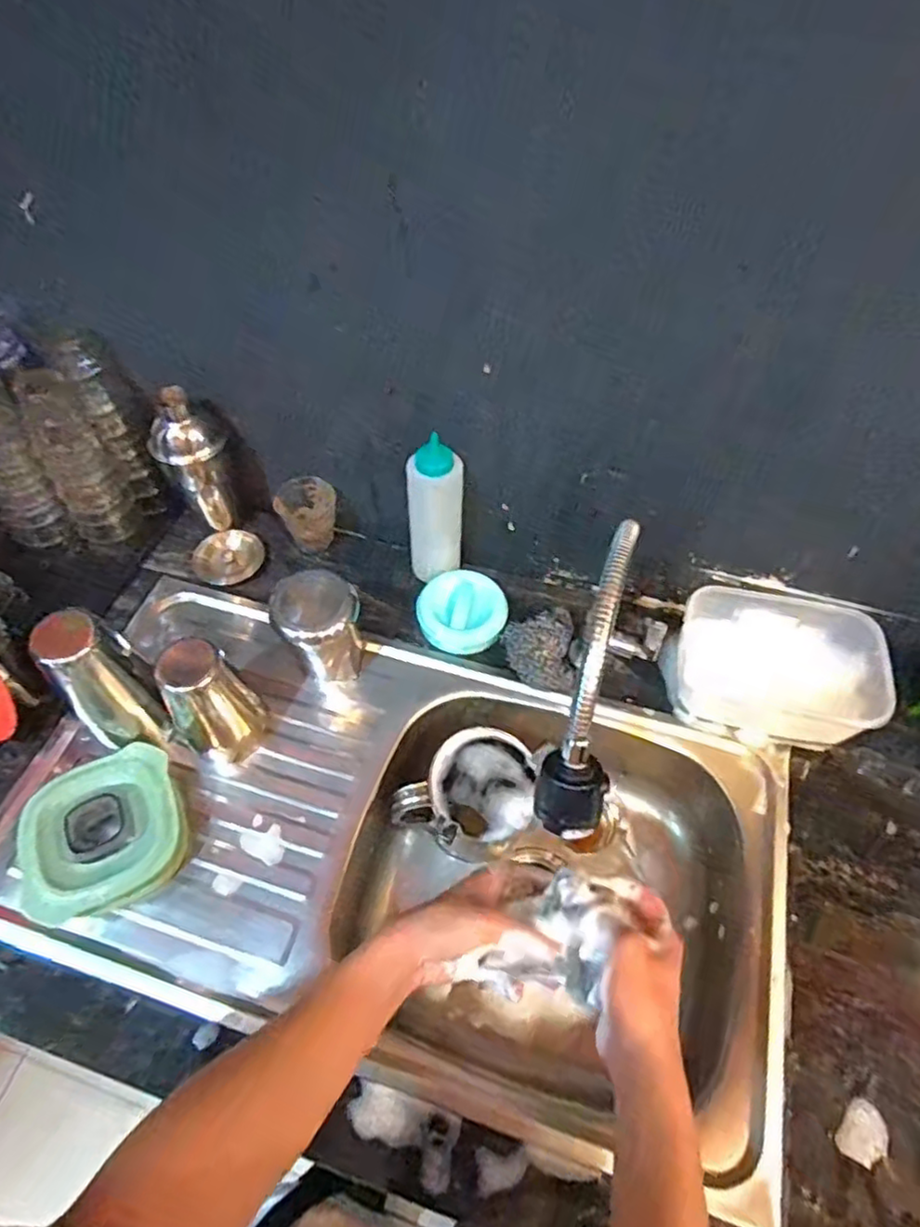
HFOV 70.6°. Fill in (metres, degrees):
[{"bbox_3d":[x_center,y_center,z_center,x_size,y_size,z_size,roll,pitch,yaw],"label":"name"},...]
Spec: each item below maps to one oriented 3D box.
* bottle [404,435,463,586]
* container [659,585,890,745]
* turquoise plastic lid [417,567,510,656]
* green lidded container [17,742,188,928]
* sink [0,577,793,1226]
[{"bbox_3d":[-0.028,-0.115,0.737,0.061,0.176,0.045,-30,62,-20],"label":"bottle"},{"bbox_3d":[0.332,0.056,0.701,0.204,0.084,0.152,8,56,4],"label":"container"},{"bbox_3d":[0.003,0.000,0.765,0.099,0.032,0.099,-1,70,2],"label":"turquoise plastic lid"},{"bbox_3d":[-0.329,0.202,0.602,0.136,0.047,0.132,-23,59,-16],"label":"green lidded container"},{"bbox_3d":[-0.067,0.241,0.684,0.749,0.133,0.397,15,57,9],"label":"sink"}]

